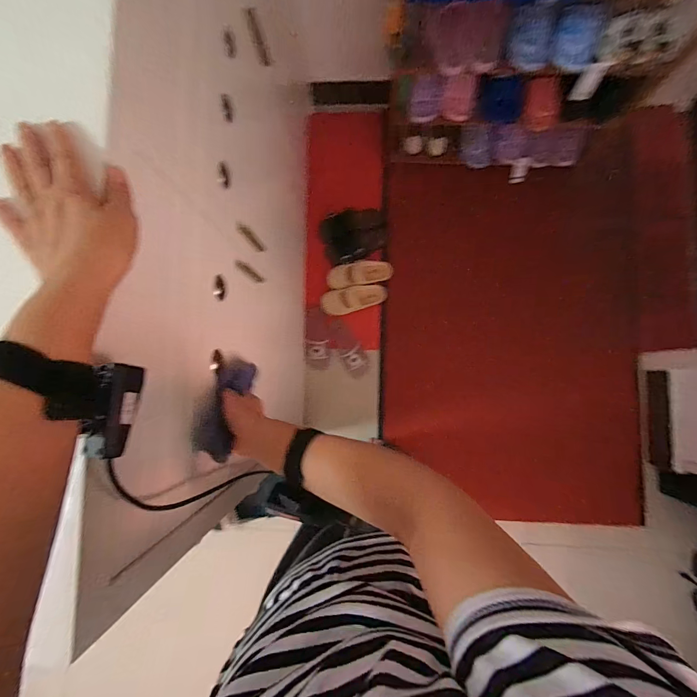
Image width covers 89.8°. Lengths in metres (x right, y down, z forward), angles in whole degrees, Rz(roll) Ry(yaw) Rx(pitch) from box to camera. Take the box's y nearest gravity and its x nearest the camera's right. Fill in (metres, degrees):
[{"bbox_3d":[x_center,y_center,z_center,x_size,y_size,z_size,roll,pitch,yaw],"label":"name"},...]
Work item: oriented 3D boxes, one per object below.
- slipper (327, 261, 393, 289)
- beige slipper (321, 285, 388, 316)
[{"bbox_3d":[0.038,-0.249,1.168,0.219,0.054,0.081,-9,85,2],"label":"slipper"},{"bbox_3d":[0.021,-0.161,1.177,0.221,0.044,0.085,-9,85,3],"label":"beige slipper"}]

